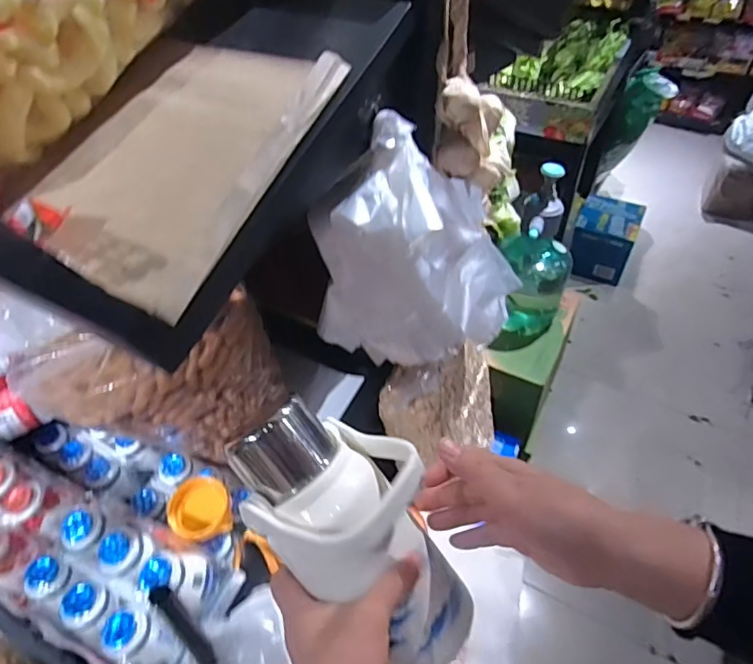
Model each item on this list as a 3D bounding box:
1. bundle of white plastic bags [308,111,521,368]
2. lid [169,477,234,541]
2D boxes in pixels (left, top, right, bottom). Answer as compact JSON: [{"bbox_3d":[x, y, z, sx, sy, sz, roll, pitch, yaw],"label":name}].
[{"bbox_3d":[0.051,-0.093,0.618,0.220,0.276,0.115,8,45,9],"label":"bundle of white plastic bags"},{"bbox_3d":[-0.217,0.217,0.644,0.069,0.034,0.062,-13,45,-12],"label":"lid"}]

